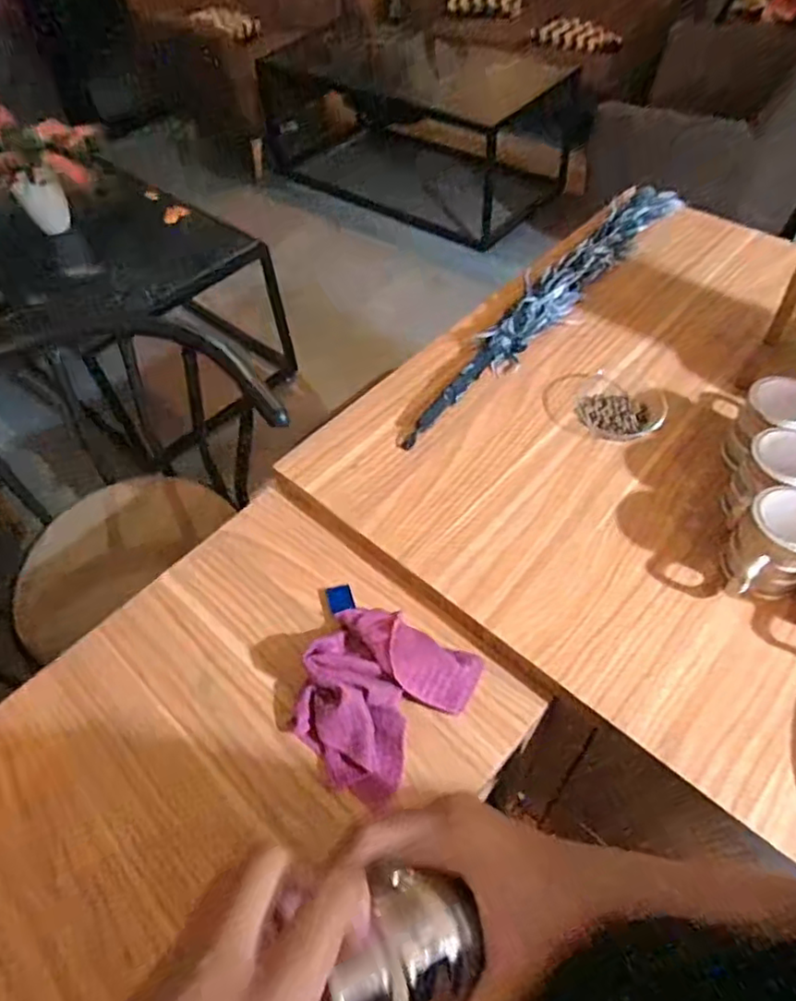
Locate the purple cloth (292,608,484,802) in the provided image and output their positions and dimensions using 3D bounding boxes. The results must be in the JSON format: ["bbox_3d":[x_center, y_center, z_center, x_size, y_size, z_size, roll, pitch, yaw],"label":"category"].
[{"bbox_3d":[-0.023,0.174,0.597,0.140,0.045,0.157,30,61,23],"label":"purple cloth"}]

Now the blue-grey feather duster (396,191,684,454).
[{"bbox_3d":[0.215,-0.291,0.885,0.074,0.043,0.642,33,62,25],"label":"blue-grey feather duster"}]

